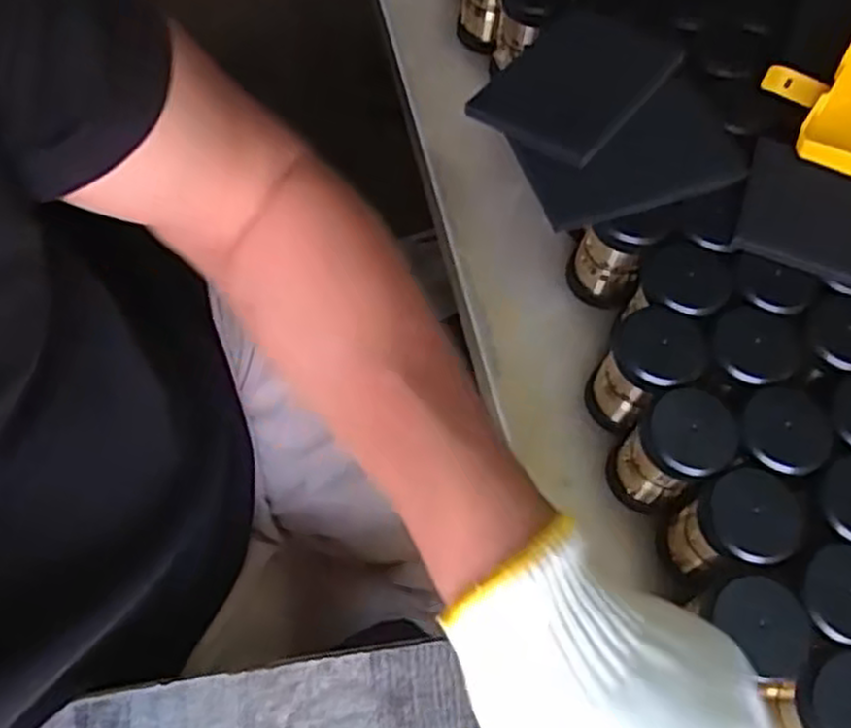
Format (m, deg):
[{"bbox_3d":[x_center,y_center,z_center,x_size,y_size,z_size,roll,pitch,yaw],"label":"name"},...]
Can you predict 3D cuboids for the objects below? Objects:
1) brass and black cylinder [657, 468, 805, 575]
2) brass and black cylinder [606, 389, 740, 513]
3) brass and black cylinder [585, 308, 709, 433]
[{"bbox_3d":[0.150,0.083,0.374,0.047,0.066,0.041,-23,67,-13],"label":"brass and black cylinder"},{"bbox_3d":[0.128,0.047,0.394,0.046,0.075,0.042,1,64,-2],"label":"brass and black cylinder"},{"bbox_3d":[0.118,0.007,0.415,0.044,0.075,0.042,1,64,-2],"label":"brass and black cylinder"}]

